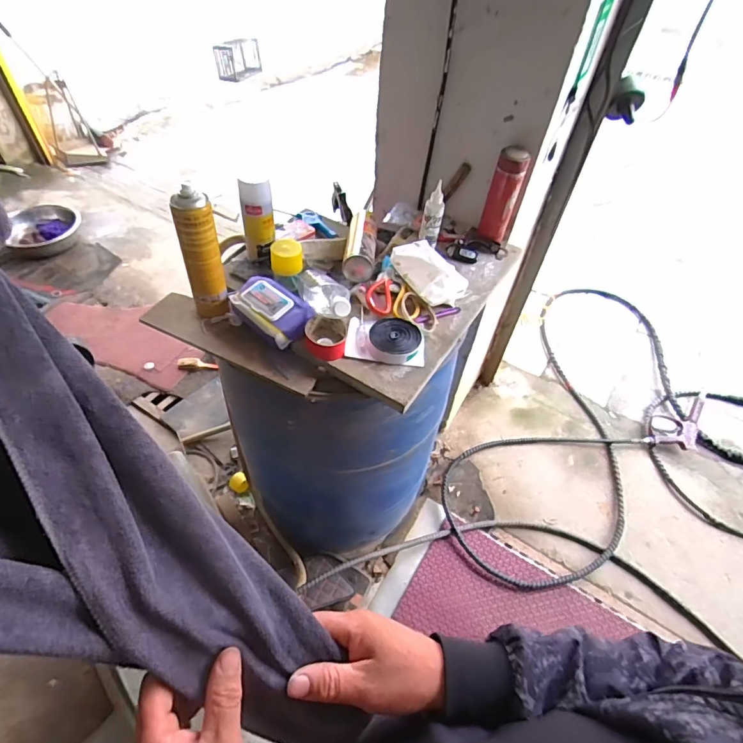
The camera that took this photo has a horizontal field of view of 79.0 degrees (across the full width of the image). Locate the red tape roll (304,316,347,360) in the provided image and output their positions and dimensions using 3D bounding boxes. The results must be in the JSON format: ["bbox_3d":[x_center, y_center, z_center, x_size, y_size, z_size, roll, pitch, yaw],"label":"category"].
[{"bbox_3d":[-0.085,-0.061,0.828,0.075,0.035,0.075,2,51,-2],"label":"red tape roll"}]

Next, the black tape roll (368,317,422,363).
[{"bbox_3d":[0.043,-0.060,0.845,0.096,0.030,0.101,22,53,13],"label":"black tape roll"}]

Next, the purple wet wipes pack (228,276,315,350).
[{"bbox_3d":[-0.190,-0.113,0.869,0.096,0.060,0.161,-36,62,-28],"label":"purple wet wipes pack"}]

